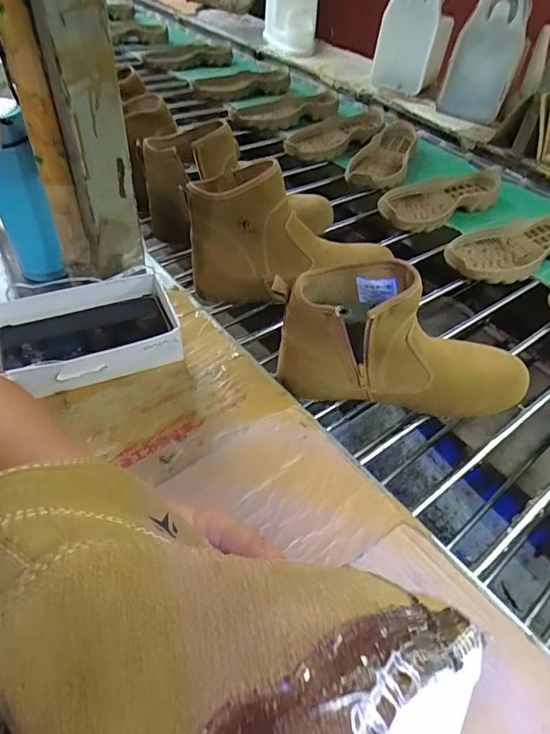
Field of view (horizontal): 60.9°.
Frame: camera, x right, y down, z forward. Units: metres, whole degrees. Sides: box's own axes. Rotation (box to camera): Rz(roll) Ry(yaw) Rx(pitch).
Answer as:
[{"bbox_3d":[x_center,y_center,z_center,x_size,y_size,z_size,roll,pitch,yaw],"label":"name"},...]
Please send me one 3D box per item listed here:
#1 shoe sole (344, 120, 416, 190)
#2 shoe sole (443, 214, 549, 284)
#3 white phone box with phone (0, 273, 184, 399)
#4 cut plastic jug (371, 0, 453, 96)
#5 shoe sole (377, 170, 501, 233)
[{"bbox_3d":[0.244,-0.457,0.988,0.104,0.036,0.298,26,50,11],"label":"shoe sole"},{"bbox_3d":[0.403,-0.206,0.775,0.292,0.039,0.114,-21,57,-26],"label":"shoe sole"},{"bbox_3d":[-0.200,-0.030,0.499,0.193,0.053,0.112,-17,50,-19],"label":"white phone box with phone"},{"bbox_3d":[0.359,-0.845,1.188,0.169,0.262,0.141,18,49,4],"label":"cut plastic jug"},{"bbox_3d":[0.303,-0.314,0.862,0.282,0.040,0.118,-19,56,-25],"label":"shoe sole"}]

